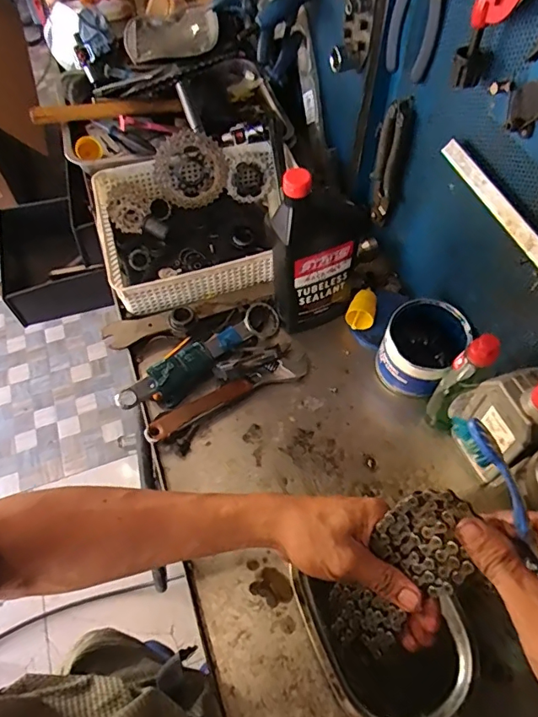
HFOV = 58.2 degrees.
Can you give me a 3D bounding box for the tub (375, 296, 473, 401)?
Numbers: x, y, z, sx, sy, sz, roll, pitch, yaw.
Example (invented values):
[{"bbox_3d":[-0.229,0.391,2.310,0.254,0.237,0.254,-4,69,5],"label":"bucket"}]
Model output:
[{"bbox_3d":[0.198,-0.012,0.641,0.089,0.097,0.106,29,62,18],"label":"tub"}]

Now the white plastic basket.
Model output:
[{"bbox_3d":[-0.112,-0.213,0.764,0.293,0.102,0.260,-15,58,-9],"label":"white plastic basket"}]

